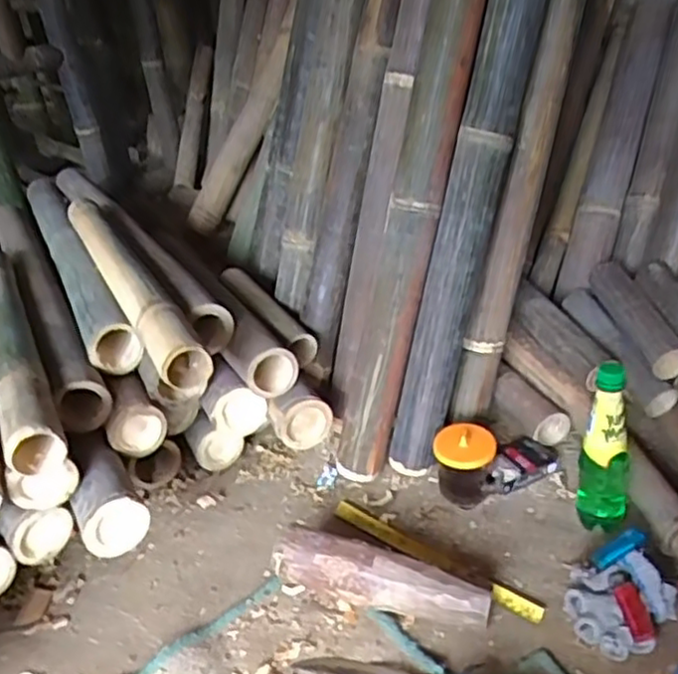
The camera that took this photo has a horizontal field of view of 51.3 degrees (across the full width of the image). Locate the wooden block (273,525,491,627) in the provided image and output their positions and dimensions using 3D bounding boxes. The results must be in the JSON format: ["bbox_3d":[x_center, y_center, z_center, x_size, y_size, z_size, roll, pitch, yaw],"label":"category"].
[{"bbox_3d":[0.048,0.278,0.803,0.244,0.066,0.055,7,32,20],"label":"wooden block"}]

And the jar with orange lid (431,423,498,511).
[{"bbox_3d":[0.167,0.170,0.931,0.072,0.103,0.066,-4,30,2],"label":"jar with orange lid"}]

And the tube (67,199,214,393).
[{"bbox_3d":[-0.321,-0.100,1.051,0.061,0.061,0.641,-18,31,-22],"label":"tube"}]

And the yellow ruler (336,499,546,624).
[{"bbox_3d":[0.111,0.268,0.866,0.294,0.010,0.028,20,39,36],"label":"yellow ruler"}]

